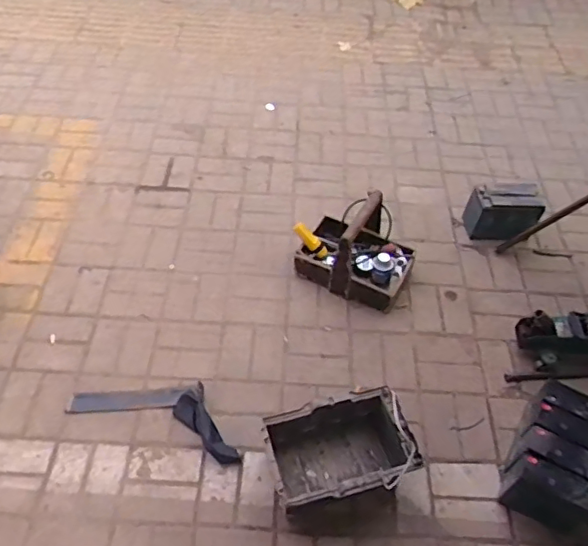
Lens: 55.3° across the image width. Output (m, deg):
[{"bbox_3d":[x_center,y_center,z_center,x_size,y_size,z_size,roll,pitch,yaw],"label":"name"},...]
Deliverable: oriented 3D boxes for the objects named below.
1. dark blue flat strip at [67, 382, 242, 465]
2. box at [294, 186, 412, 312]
[{"bbox_3d":[-0.369,0.371,1.537,0.488,0.038,0.170,14,51,8],"label":"dark blue flat strip"},{"bbox_3d":[0.195,-0.089,1.782,0.357,0.253,0.219,21,53,14],"label":"box"}]

